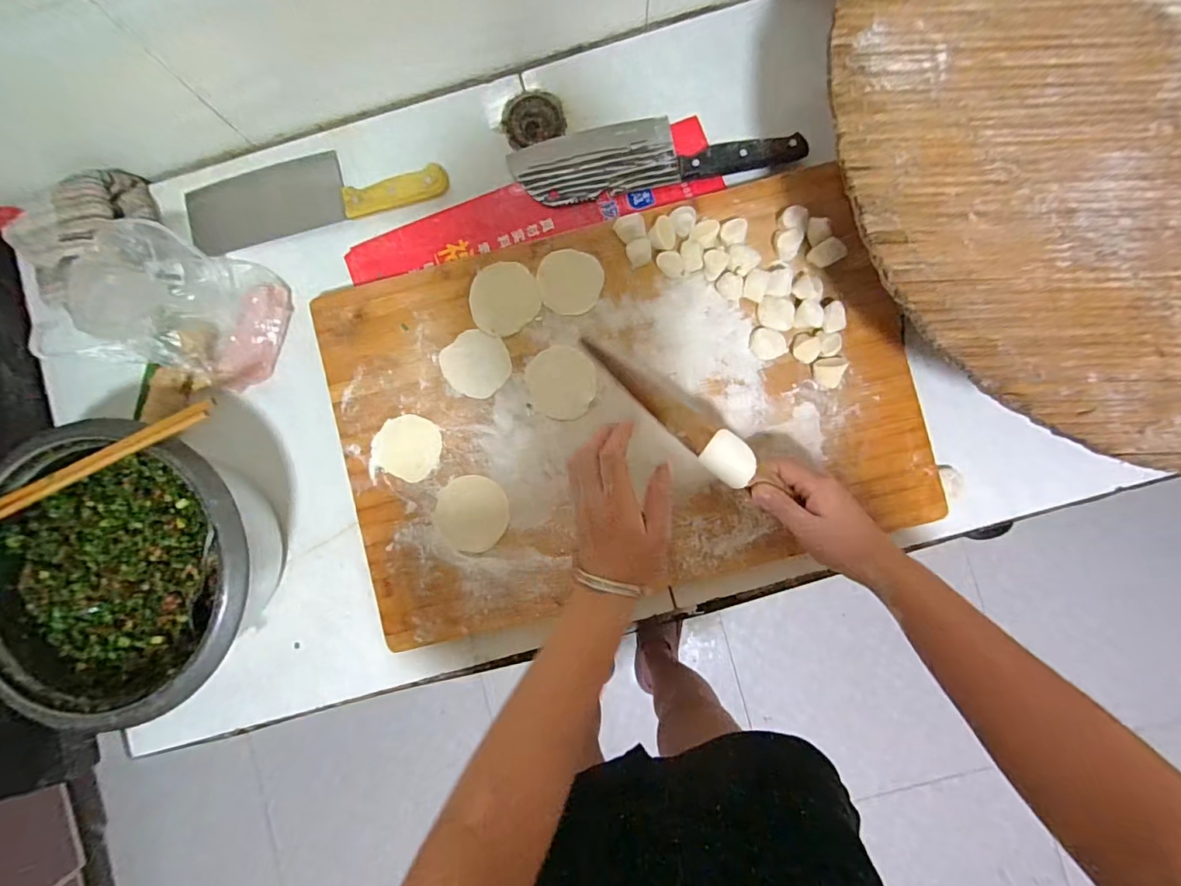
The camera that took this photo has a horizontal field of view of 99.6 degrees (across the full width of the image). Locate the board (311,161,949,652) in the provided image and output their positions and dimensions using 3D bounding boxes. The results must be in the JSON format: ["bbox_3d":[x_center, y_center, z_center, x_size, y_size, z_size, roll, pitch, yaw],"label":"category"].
[{"bbox_3d":[0.028,-0.035,0.501,0.562,0.036,0.396,-14,88,2],"label":"board"}]

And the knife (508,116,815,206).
[{"bbox_3d":[0.065,-0.306,0.519,0.292,0.018,0.075,-9,88,2],"label":"knife"}]

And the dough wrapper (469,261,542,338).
[{"bbox_3d":[-0.088,-0.146,0.505,0.071,0.004,0.069,0,88,2],"label":"dough wrapper"}]

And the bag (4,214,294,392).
[{"bbox_3d":[-0.417,-0.138,0.485,0.173,0.129,0.139,9,88,3],"label":"bag"}]

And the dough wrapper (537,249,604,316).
[{"bbox_3d":[-0.019,-0.162,0.502,0.063,0.004,0.063,-8,92,1],"label":"dough wrapper"}]

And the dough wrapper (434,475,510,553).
[{"bbox_3d":[-0.120,0.071,0.503,0.072,0.004,0.074,-7,88,2],"label":"dough wrapper"}]

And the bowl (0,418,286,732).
[{"bbox_3d":[-0.417,0.121,0.474,0.240,0.113,0.234,0,88,2],"label":"bowl"}]

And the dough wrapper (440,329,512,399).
[{"bbox_3d":[-0.115,-0.080,0.504,0.064,0.005,0.064,0,88,2],"label":"dough wrapper"}]

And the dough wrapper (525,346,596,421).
[{"bbox_3d":[-0.028,-0.060,0.501,0.065,0.004,0.073,-20,87,1],"label":"dough wrapper"}]

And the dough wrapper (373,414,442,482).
[{"bbox_3d":[-0.185,0.003,0.504,0.065,0.004,0.062,0,88,2],"label":"dough wrapper"}]

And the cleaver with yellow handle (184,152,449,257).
[{"bbox_3d":[-0.304,-0.278,0.541,0.291,0.023,0.084,-12,88,0],"label":"cleaver with yellow handle"}]

